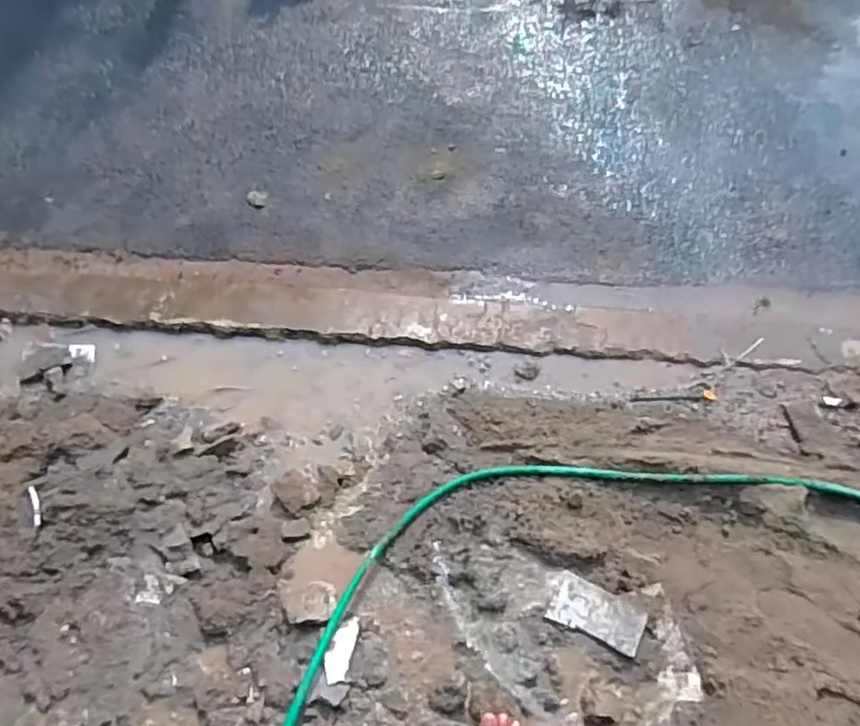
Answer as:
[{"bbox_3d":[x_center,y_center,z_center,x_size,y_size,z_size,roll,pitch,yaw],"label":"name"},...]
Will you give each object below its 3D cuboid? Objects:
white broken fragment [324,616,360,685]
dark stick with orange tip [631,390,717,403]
[{"bbox_3d":[-0.183,0.596,1.323,0.055,0.009,0.133,29,47,-10],"label":"white broken fragment"},{"bbox_3d":[0.656,0.097,1.708,0.233,0.016,0.033,-5,60,-3],"label":"dark stick with orange tip"}]

